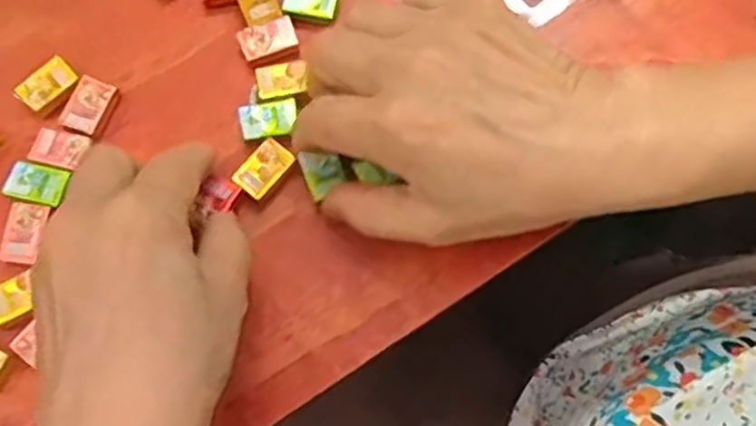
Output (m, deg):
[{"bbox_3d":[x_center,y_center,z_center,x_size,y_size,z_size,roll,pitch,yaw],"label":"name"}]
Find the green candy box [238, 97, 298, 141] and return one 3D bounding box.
[{"bbox_3d":[-0.048,-0.042,0.315,0.025,0.006,0.017,-7,73,-2],"label":"green candy box"}]

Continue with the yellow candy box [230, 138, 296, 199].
[{"bbox_3d":[-0.050,-0.020,0.306,0.017,0.004,0.025,39,77,11],"label":"yellow candy box"}]

